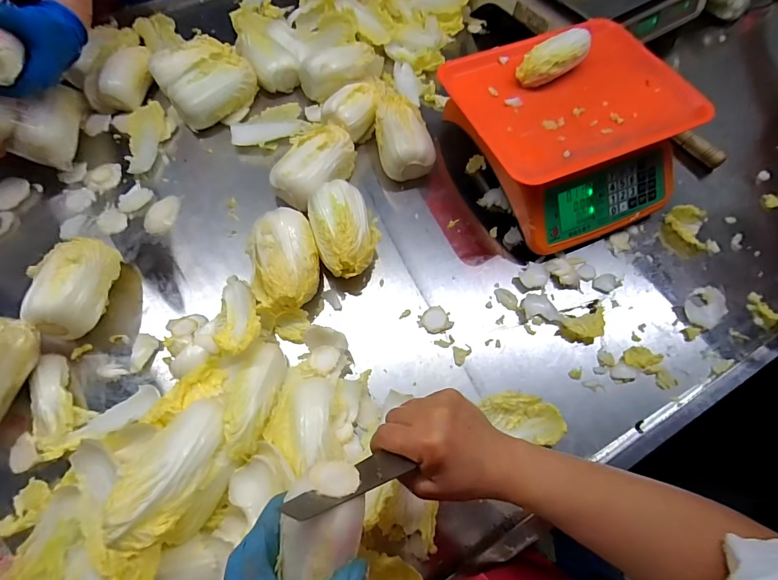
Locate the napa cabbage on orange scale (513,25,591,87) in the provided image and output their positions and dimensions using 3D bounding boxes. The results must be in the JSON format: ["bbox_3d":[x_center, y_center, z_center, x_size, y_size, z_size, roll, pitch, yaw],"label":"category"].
[{"bbox_3d":[0.220,-0.308,0.509,0.107,0.046,0.044,-29,69,-14],"label":"napa cabbage on orange scale"}]

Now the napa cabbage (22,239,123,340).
[{"bbox_3d":[-0.380,-0.002,0.464,0.073,0.070,0.121,1,65,-1],"label":"napa cabbage"}]

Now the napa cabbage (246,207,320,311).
[{"bbox_3d":[-0.131,-0.035,0.486,0.081,0.068,0.119,-12,66,-7],"label":"napa cabbage"}]

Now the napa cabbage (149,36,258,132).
[{"bbox_3d":[-0.297,-0.336,0.618,0.129,0.073,0.129,0,65,-1],"label":"napa cabbage"}]

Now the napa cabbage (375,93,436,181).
[{"bbox_3d":[0.020,-0.229,0.577,0.073,0.063,0.132,-10,66,-6],"label":"napa cabbage"}]

